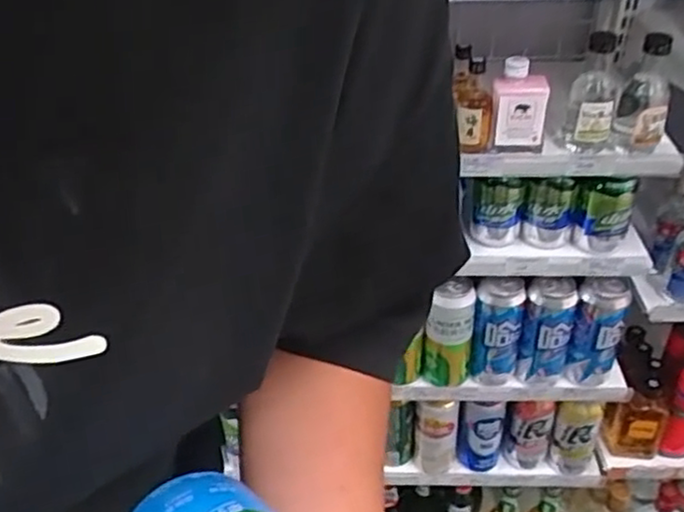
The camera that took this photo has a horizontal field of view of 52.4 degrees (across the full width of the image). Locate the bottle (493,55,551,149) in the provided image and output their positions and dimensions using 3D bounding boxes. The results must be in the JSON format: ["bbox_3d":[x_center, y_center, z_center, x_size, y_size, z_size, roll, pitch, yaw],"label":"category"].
[{"bbox_3d":[0.203,-0.172,0.797,0.061,0.094,0.033,7,37,12],"label":"bottle"}]

